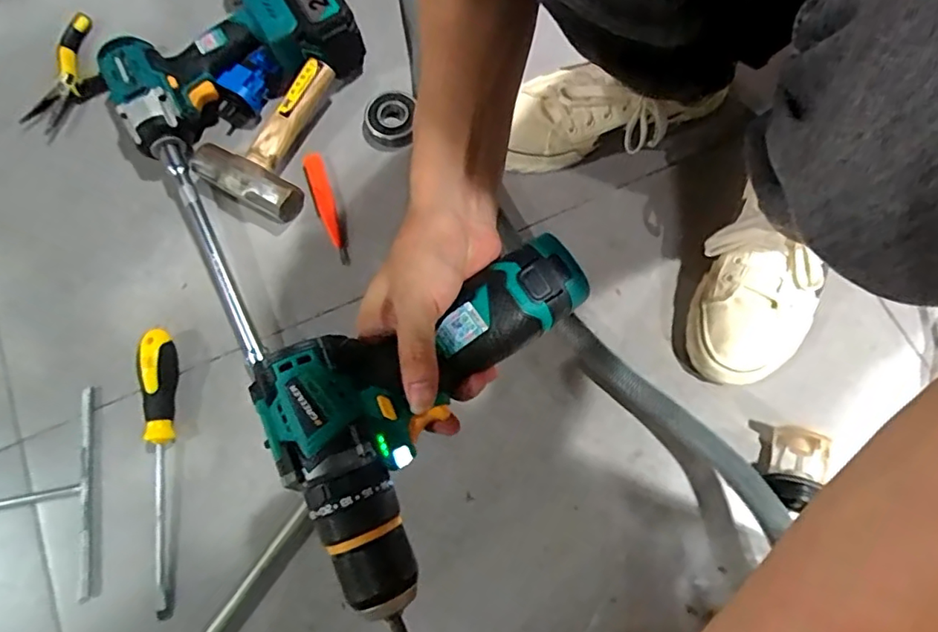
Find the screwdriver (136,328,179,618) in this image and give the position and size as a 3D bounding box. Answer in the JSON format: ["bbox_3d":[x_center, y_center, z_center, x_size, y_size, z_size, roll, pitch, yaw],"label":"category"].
[{"bbox_3d":[-0.281,0.135,0.504,0.030,0.035,0.244,-7,73,0],"label":"screwdriver"}]

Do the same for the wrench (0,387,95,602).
[{"bbox_3d":[-0.484,0.181,0.509,0.289,0.013,0.180,-10,73,-1],"label":"wrench"}]

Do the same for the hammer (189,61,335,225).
[{"bbox_3d":[-0.197,-0.187,0.594,0.118,0.044,0.172,32,77,10],"label":"hammer"}]

